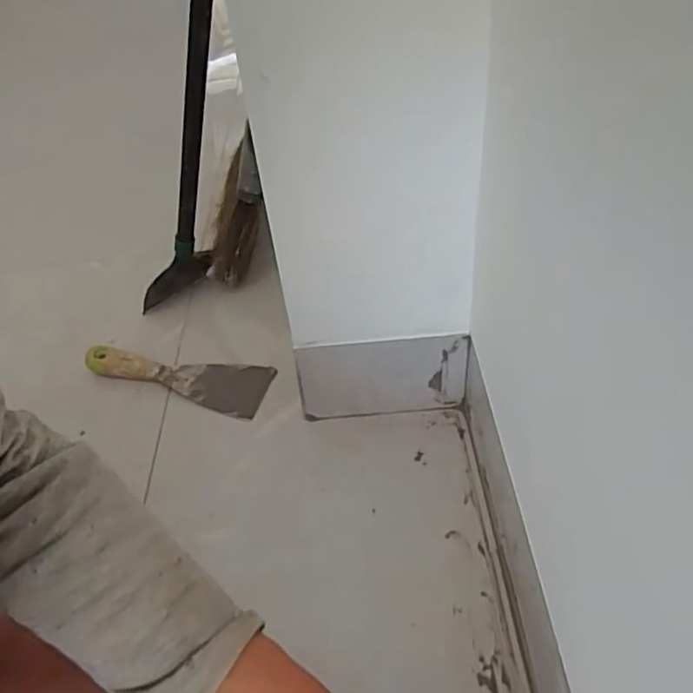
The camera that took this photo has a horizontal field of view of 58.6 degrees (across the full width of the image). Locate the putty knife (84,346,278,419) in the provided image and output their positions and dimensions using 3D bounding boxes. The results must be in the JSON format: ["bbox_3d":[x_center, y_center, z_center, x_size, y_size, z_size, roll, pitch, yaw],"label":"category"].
[{"bbox_3d":[-0.177,0.023,0.657,0.198,0.030,0.067,11,47,18],"label":"putty knife"}]

